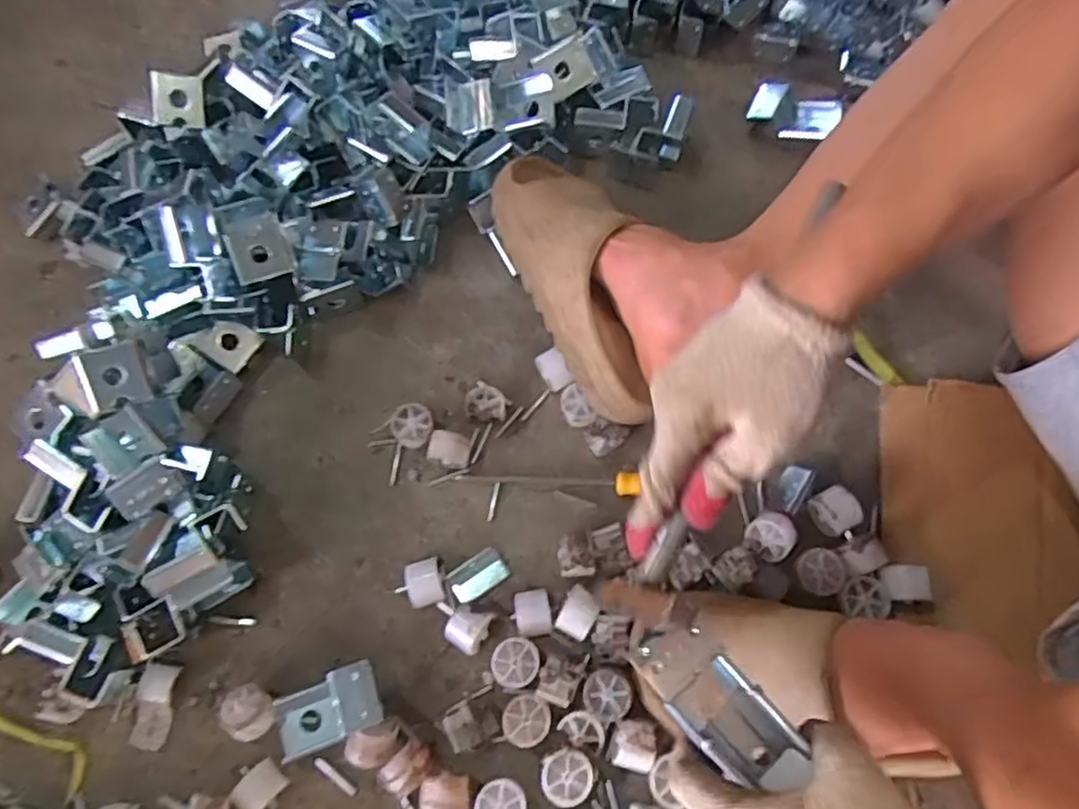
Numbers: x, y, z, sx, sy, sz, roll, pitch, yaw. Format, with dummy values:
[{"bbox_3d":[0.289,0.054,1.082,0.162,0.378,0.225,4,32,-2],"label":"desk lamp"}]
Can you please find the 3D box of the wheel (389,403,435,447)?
[{"bbox_3d":[-0.109,0.020,0.587,0.035,0.027,0.034,0,68,0],"label":"wheel"}]

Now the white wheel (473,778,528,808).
[{"bbox_3d":[-0.027,0.286,0.489,0.036,0.025,0.035,0,68,0],"label":"white wheel"}]

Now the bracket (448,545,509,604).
[{"bbox_3d":[-0.050,0.137,0.552,0.045,0.016,0.029,-30,71,-11],"label":"bracket"}]

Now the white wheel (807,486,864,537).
[{"bbox_3d":[0.233,0.085,0.543,0.030,0.028,0.036,-26,70,-10],"label":"white wheel"}]

